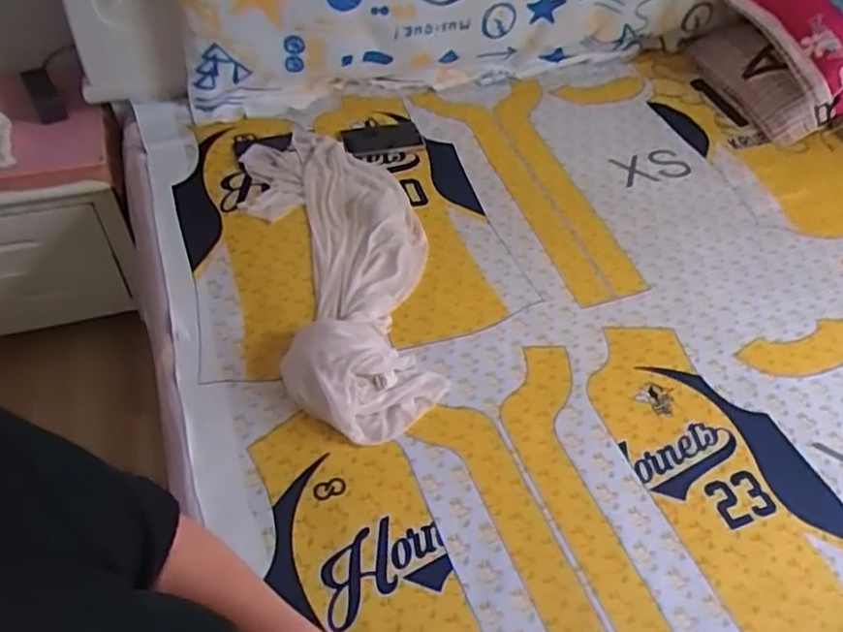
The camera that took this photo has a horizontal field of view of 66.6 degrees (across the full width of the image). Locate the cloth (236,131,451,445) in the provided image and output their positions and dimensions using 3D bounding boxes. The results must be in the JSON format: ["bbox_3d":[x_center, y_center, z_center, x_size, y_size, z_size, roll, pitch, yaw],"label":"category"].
[{"bbox_3d":[-0.133,-0.111,1.083,0.290,0.066,0.690,-8,52,-12],"label":"cloth"}]

